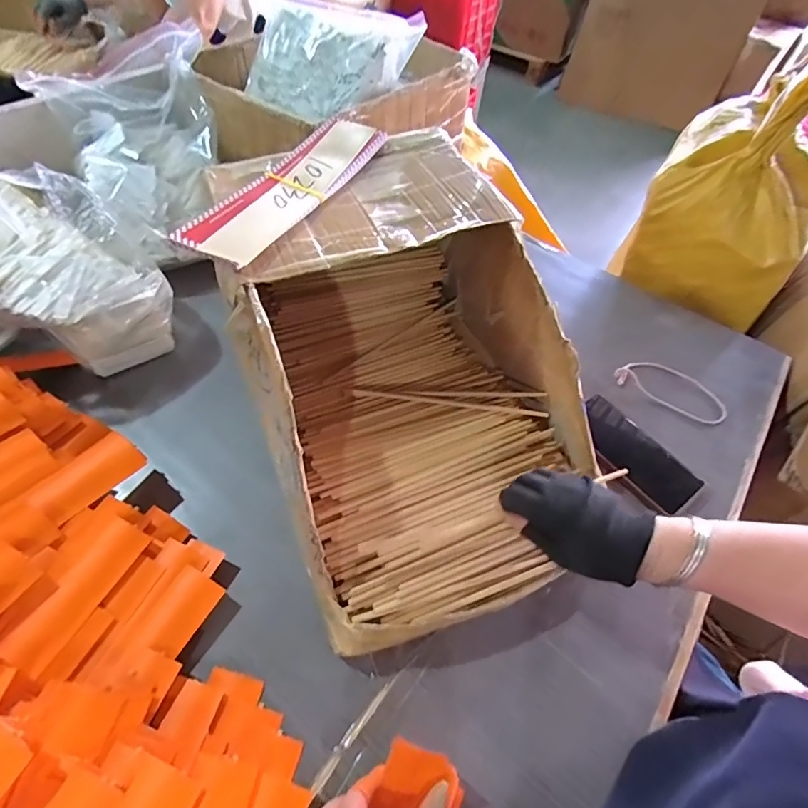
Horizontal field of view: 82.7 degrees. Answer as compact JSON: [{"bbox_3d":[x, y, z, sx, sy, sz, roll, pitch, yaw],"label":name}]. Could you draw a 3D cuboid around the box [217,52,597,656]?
[{"bbox_3d":[0.008,-0.043,0.483,0.313,0.221,0.467,-19,58,-19],"label":"box"}]

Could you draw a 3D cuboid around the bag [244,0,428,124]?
[{"bbox_3d":[-0.119,-0.528,0.720,0.241,0.061,0.197,33,98,16],"label":"bag"}]

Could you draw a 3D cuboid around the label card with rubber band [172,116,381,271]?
[{"bbox_3d":[-0.118,-0.232,0.478,0.084,0.015,0.281,24,56,12],"label":"label card with rubber band"}]

